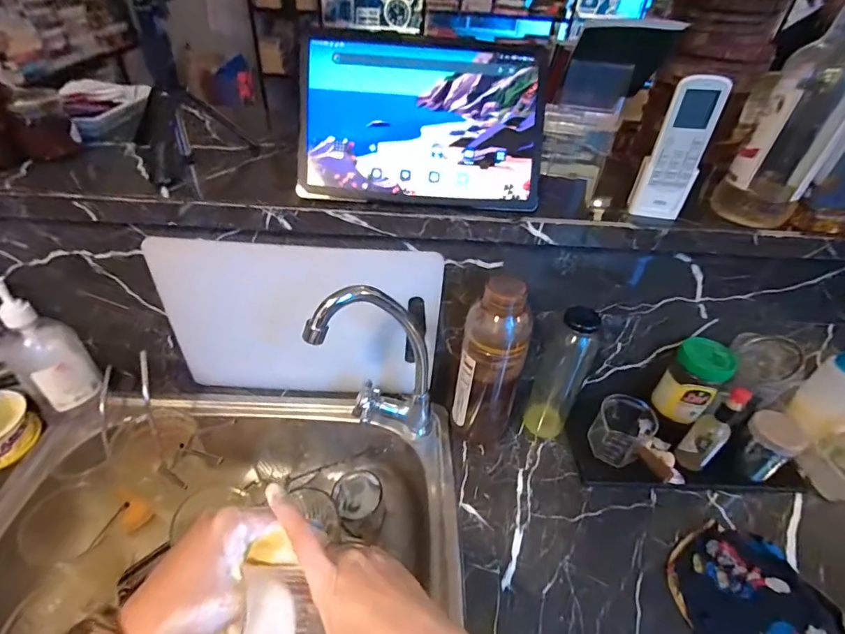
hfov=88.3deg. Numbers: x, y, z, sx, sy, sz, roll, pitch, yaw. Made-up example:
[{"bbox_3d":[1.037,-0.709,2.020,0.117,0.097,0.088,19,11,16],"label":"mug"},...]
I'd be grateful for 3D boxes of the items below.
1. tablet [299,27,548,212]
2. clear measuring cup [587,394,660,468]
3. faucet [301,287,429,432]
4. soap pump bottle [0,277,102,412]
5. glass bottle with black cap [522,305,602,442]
[{"bbox_3d":[0.002,-0.204,0.456,0.248,0.165,0.010,4,6,-3],"label":"tablet"},{"bbox_3d":[0.264,0.148,0.576,0.066,0.066,0.071,3,40,-2],"label":"clear measuring cup"},{"bbox_3d":[-0.056,0.062,0.507,0.142,0.255,0.052,-10,43,-17],"label":"faucet"},{"bbox_3d":[-0.469,0.033,0.536,0.083,0.165,0.072,30,47,24],"label":"soap pump bottle"},{"bbox_3d":[0.182,0.073,0.563,0.058,0.207,0.064,27,45,24],"label":"glass bottle with black cap"}]

